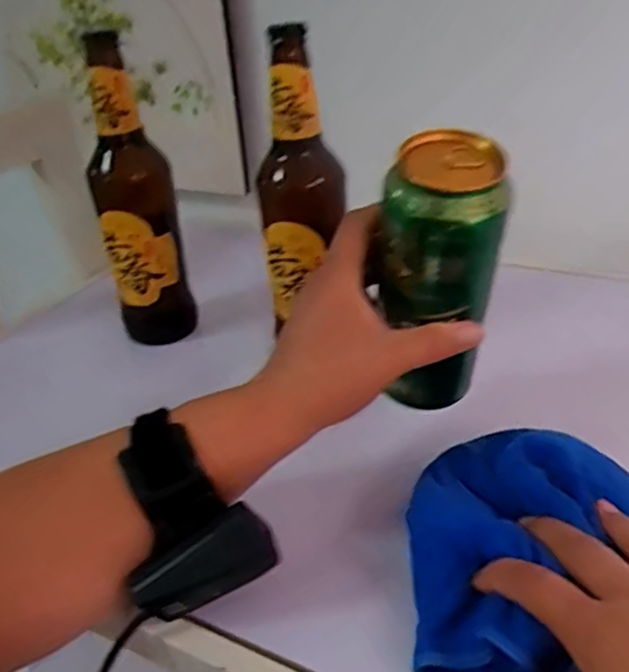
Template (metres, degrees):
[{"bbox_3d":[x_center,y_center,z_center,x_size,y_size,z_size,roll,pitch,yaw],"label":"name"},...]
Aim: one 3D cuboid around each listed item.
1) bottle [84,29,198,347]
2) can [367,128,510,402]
[{"bbox_3d":[-0.152,-0.112,0.568,0.072,0.249,0.059,-10,30,-8],"label":"bottle"},{"bbox_3d":[0.065,-0.031,0.379,0.060,0.168,0.055,-3,43,3],"label":"can"}]

